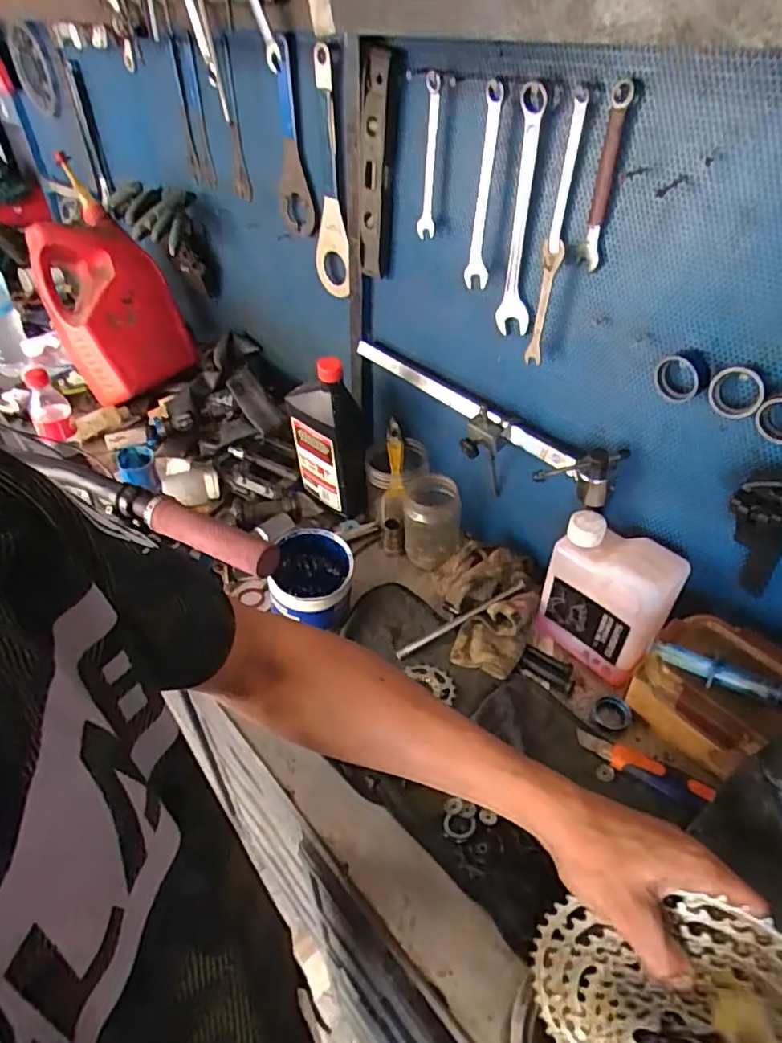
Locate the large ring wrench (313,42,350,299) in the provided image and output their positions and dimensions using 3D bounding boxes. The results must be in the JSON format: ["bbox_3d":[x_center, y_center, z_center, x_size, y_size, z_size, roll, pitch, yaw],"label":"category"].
[{"bbox_3d":[-0.071,-0.409,0.725,0.020,0.276,0.087,-32,61,-24],"label":"large ring wrench"}]

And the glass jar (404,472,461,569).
[{"bbox_3d":[0.053,0.009,0.787,0.075,0.115,0.077,4,41,3],"label":"glass jar"}]

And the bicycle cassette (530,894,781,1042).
[{"bbox_3d":[0.186,0.318,0.380,0.043,0.191,0.168,-12,74,-63],"label":"bicycle cassette"}]

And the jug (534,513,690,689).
[{"bbox_3d":[0.233,0.087,0.638,0.059,0.166,0.126,-32,51,-33],"label":"jug"}]

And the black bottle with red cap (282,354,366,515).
[{"bbox_3d":[-0.087,-0.116,0.813,0.112,0.233,0.049,30,48,28],"label":"black bottle with red cap"}]

